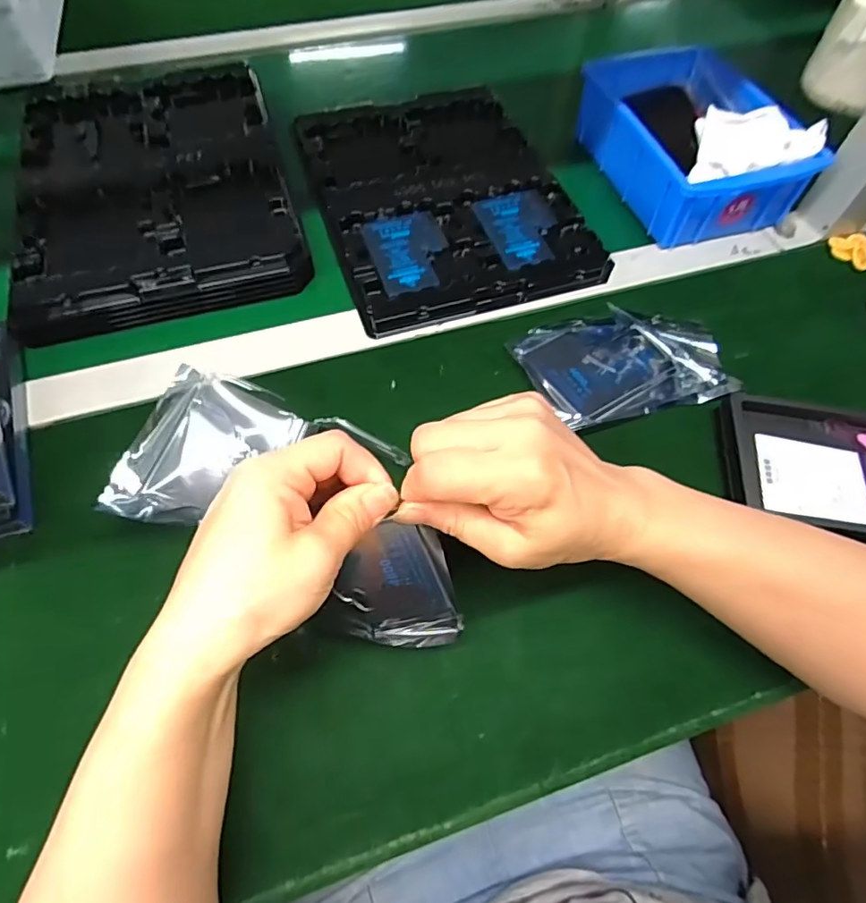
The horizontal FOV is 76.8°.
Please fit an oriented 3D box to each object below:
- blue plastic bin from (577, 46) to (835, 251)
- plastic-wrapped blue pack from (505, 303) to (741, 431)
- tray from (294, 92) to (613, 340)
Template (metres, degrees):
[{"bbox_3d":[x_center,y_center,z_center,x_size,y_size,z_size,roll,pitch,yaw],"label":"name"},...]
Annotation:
[{"bbox_3d":[0.225,-0.287,0.495,0.143,0.061,0.205,-17,64,-12],"label":"blue plastic bin"},{"bbox_3d":[0.143,-0.065,0.402,0.151,0.015,0.088,-11,63,-9],"label":"plastic-wrapped blue pack"},{"bbox_3d":[0.008,-0.235,0.492,0.212,0.015,0.277,-16,64,-11],"label":"tray"}]

